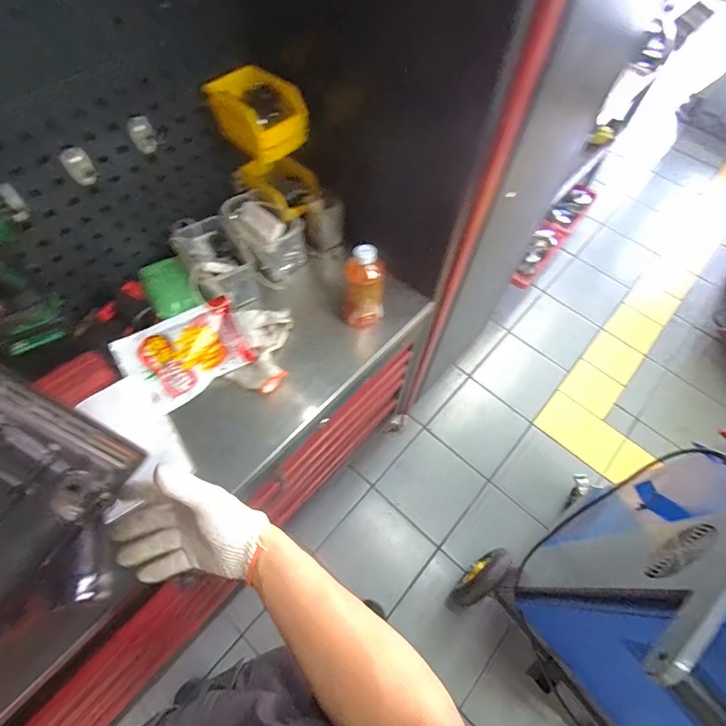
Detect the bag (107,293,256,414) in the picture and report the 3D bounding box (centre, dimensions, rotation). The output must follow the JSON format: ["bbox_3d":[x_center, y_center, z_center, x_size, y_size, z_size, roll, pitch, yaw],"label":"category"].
[{"bbox_3d":[-0.326,-0.015,0.757,0.215,0.022,0.151,-28,84,-9],"label":"bag"}]

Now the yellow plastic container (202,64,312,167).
[{"bbox_3d":[-0.185,-0.445,0.729,0.118,0.095,0.138,-40,70,-20],"label":"yellow plastic container"}]

